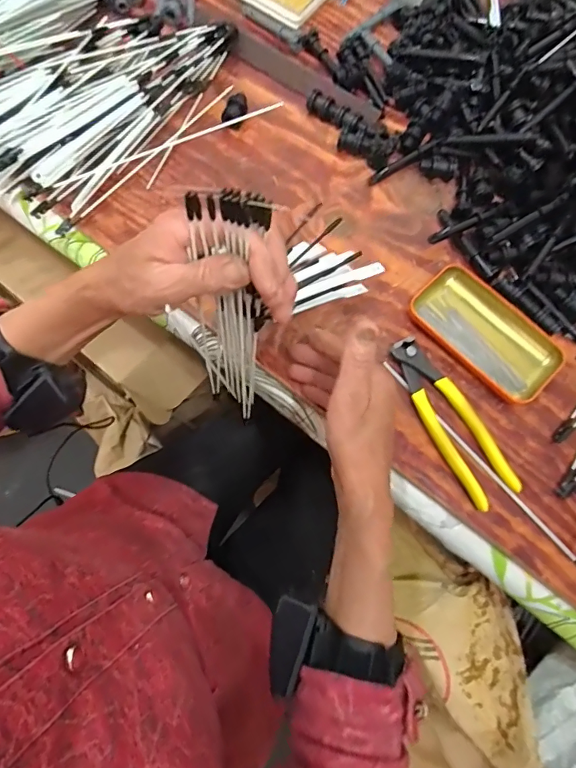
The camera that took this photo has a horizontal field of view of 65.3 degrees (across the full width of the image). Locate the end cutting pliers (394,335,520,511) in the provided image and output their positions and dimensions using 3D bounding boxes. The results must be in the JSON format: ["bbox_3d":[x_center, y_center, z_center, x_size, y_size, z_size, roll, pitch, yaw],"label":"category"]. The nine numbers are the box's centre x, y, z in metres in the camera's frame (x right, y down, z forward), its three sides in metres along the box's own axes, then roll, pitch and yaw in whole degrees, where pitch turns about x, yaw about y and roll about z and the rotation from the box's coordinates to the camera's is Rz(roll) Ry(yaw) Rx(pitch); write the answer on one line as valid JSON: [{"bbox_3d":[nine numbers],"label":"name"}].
[{"bbox_3d":[0.148,0.031,0.412,0.047,0.016,0.163,-26,75,-9],"label":"end cutting pliers"}]

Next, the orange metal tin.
[{"bbox_3d":[0.190,-0.050,0.431,0.079,0.015,0.141,-42,78,-13],"label":"orange metal tin"}]

